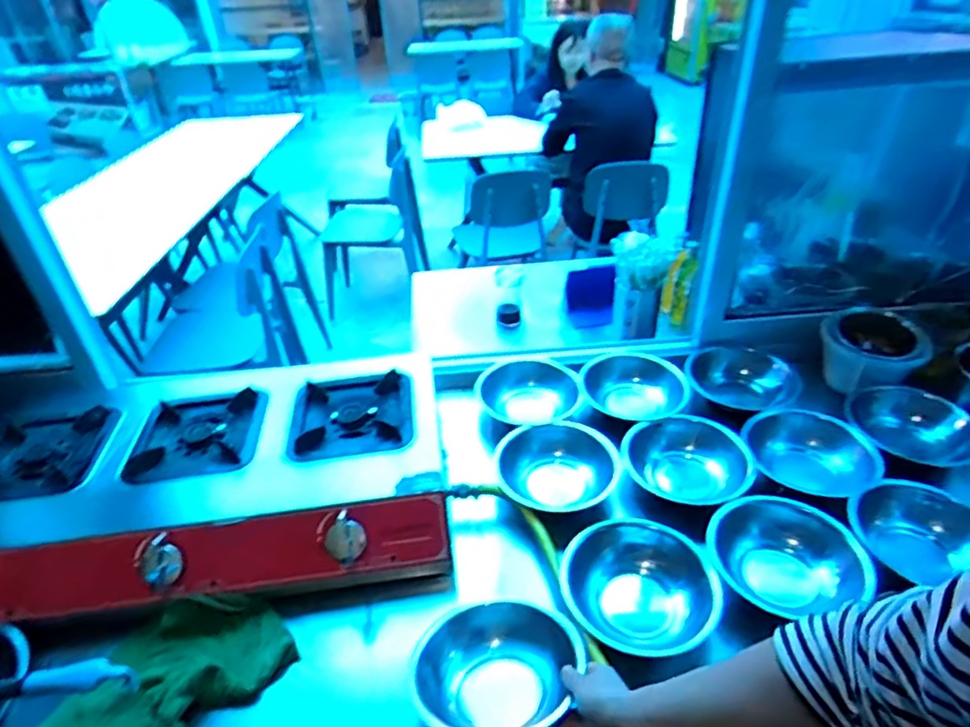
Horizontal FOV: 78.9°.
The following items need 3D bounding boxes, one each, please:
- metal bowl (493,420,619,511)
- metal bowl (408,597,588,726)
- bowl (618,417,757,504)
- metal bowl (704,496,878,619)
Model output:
[{"bbox_3d":[0.110,0.162,0.914,0.179,0.051,0.181,-2,35,1],"label":"metal bowl"},{"bbox_3d":[0.007,0.331,0.636,0.168,0.068,0.177,-2,35,1],"label":"metal bowl"},{"bbox_3d":[0.306,0.157,0.906,0.189,0.058,0.168,14,38,23],"label":"bowl"},{"bbox_3d":[0.385,0.255,0.767,0.185,0.061,0.169,-6,35,-5],"label":"metal bowl"}]

